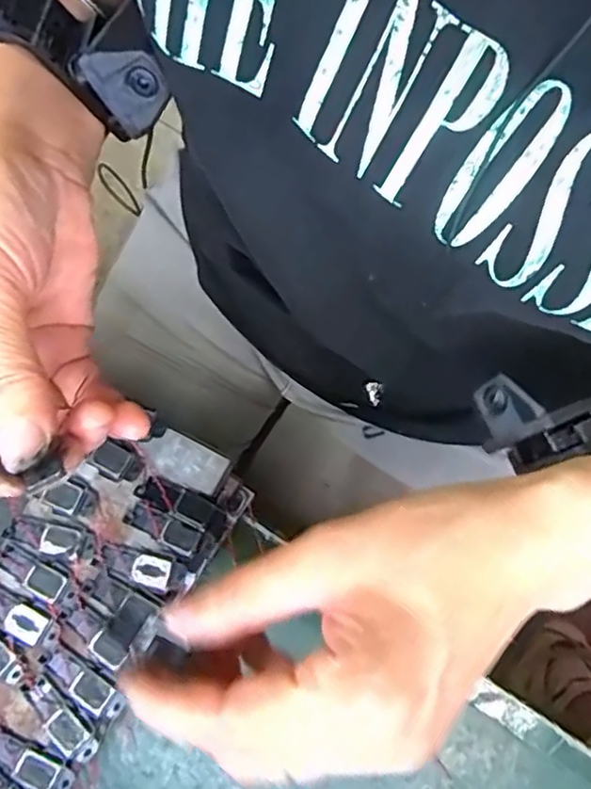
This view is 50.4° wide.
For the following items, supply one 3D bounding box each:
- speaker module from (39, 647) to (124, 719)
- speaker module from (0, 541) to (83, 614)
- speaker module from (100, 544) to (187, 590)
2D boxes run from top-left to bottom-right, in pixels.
[{"bbox_3d":[-0.089,0.119,0.259,0.038,0.004,0.012,33,81,6],"label":"speaker module"},{"bbox_3d":[-0.112,0.077,0.269,0.040,0.004,0.016,26,80,5],"label":"speaker module"},{"bbox_3d":[-0.066,0.074,0.270,0.036,0.004,0.014,13,79,3],"label":"speaker module"}]

